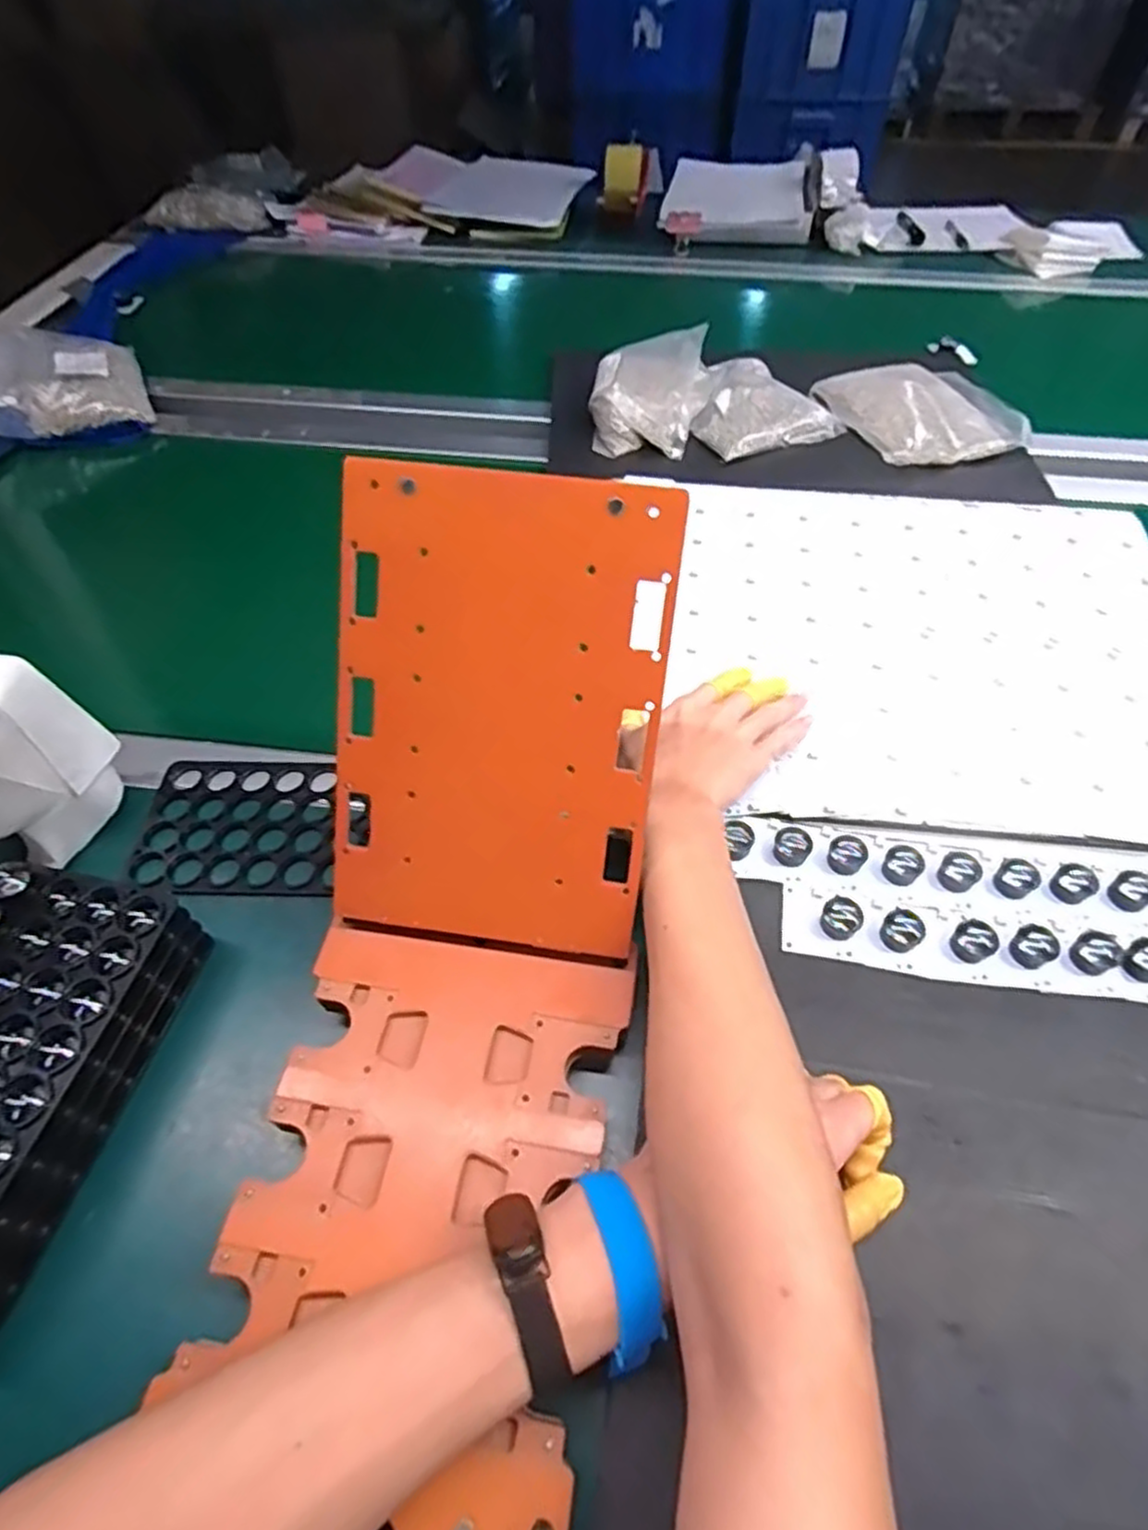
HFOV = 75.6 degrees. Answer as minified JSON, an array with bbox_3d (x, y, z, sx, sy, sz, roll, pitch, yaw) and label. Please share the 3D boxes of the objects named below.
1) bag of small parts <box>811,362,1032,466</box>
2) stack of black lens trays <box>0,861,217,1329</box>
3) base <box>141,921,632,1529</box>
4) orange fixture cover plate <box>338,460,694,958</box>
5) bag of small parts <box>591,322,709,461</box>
[{"bbox_3d":[0.357,-0.373,0.777,0.160,0.027,0.182,-17,54,-12],"label":"bag of small parts"},{"bbox_3d":[-0.282,0.148,0.364,0.098,0.065,0.195,12,54,10],"label":"stack of black lens trays"},{"bbox_3d":[-0.068,0.190,0.335,0.157,0.010,0.226,7,53,6],"label":"base"},{"bbox_3d":[-0.038,-0.019,0.366,0.154,0.231,0.006,7,15,4],"label":"orange fixture cover plate"},{"bbox_3d":[0.078,-0.391,0.778,0.115,0.056,0.162,7,53,6],"label":"bag of small parts"}]

